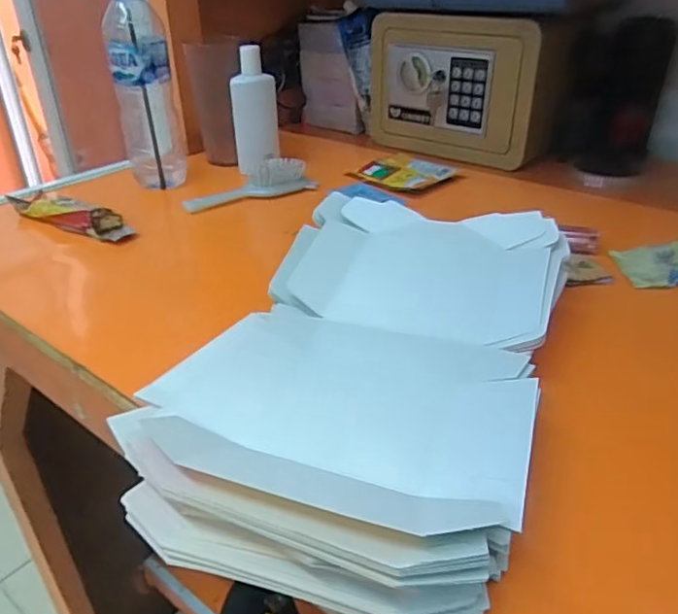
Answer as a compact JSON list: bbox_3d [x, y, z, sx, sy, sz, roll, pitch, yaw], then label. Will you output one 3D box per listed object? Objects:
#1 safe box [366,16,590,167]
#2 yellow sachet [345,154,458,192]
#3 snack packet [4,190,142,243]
[{"bbox_3d":[0.179,-0.296,0.790,0.147,0.165,0.242,-27,39,-36],"label":"safe box"},{"bbox_3d":[0.077,-0.162,0.727,0.079,0.021,0.103,-24,38,-34],"label":"yellow sachet"},{"bbox_3d":[-0.289,-0.098,0.630,0.174,0.027,0.044,18,36,29],"label":"snack packet"}]

